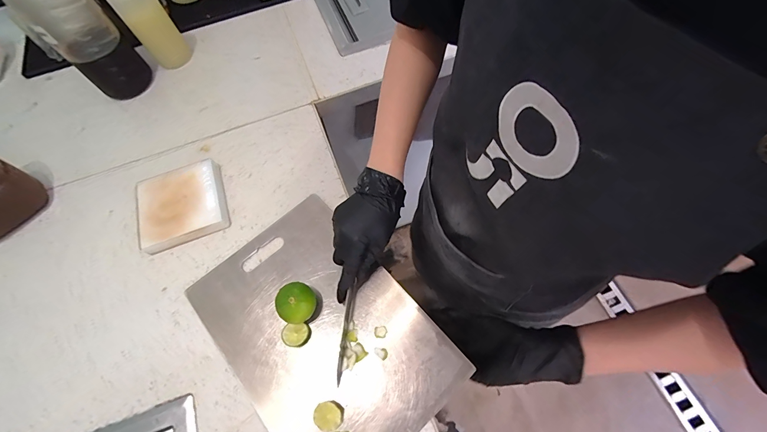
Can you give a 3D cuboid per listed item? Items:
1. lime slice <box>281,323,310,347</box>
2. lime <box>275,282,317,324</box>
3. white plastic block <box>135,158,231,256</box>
[{"bbox_3d":[-0.113,0.154,0.428,0.035,0.010,0.028,-3,65,2],"label":"lime slice"},{"bbox_3d":[-0.111,0.112,0.427,0.047,0.051,0.048,-1,65,2],"label":"lime"},{"bbox_3d":[-0.311,-0.020,0.513,0.123,0.024,0.123,-20,66,-7],"label":"white plastic block"}]

